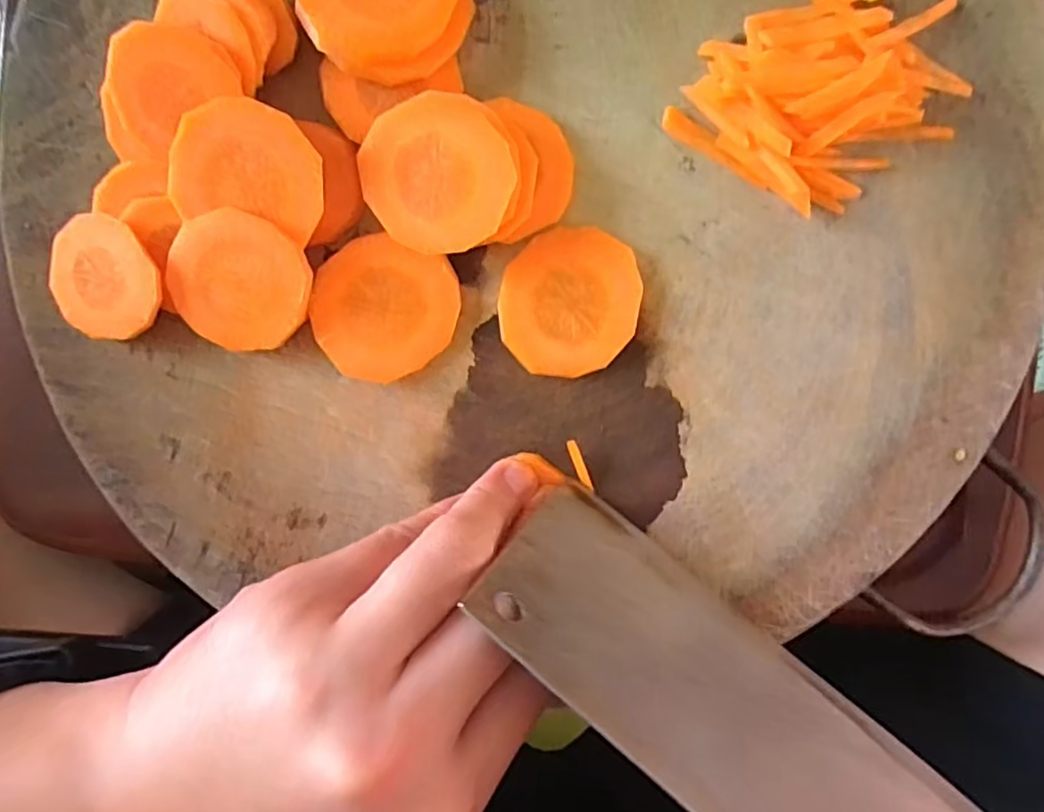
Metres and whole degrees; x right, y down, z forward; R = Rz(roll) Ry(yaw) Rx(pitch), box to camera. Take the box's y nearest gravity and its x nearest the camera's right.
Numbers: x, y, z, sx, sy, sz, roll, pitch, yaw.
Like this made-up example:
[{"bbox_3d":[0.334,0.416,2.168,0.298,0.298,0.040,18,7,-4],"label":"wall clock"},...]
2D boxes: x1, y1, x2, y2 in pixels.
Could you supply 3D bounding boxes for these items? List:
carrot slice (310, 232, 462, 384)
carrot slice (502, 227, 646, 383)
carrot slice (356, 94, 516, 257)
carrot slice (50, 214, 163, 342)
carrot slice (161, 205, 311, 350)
[{"bbox_3d":[-0.046,-0.031,0.214,0.044,0.009,0.045,0,95,2],"label":"carrot slice"},{"bbox_3d":[0.016,-0.034,0.214,0.044,0.005,0.047,8,95,1],"label":"carrot slice"},{"bbox_3d":[-0.026,-0.071,0.198,0.046,0.004,0.045,1,99,8],"label":"carrot slice"},{"bbox_3d":[-0.135,-0.041,0.208,0.037,0.004,0.037,3,103,11],"label":"carrot slice"},{"bbox_3d":[-0.090,-0.039,0.206,0.043,0.005,0.043,3,112,7],"label":"carrot slice"}]

